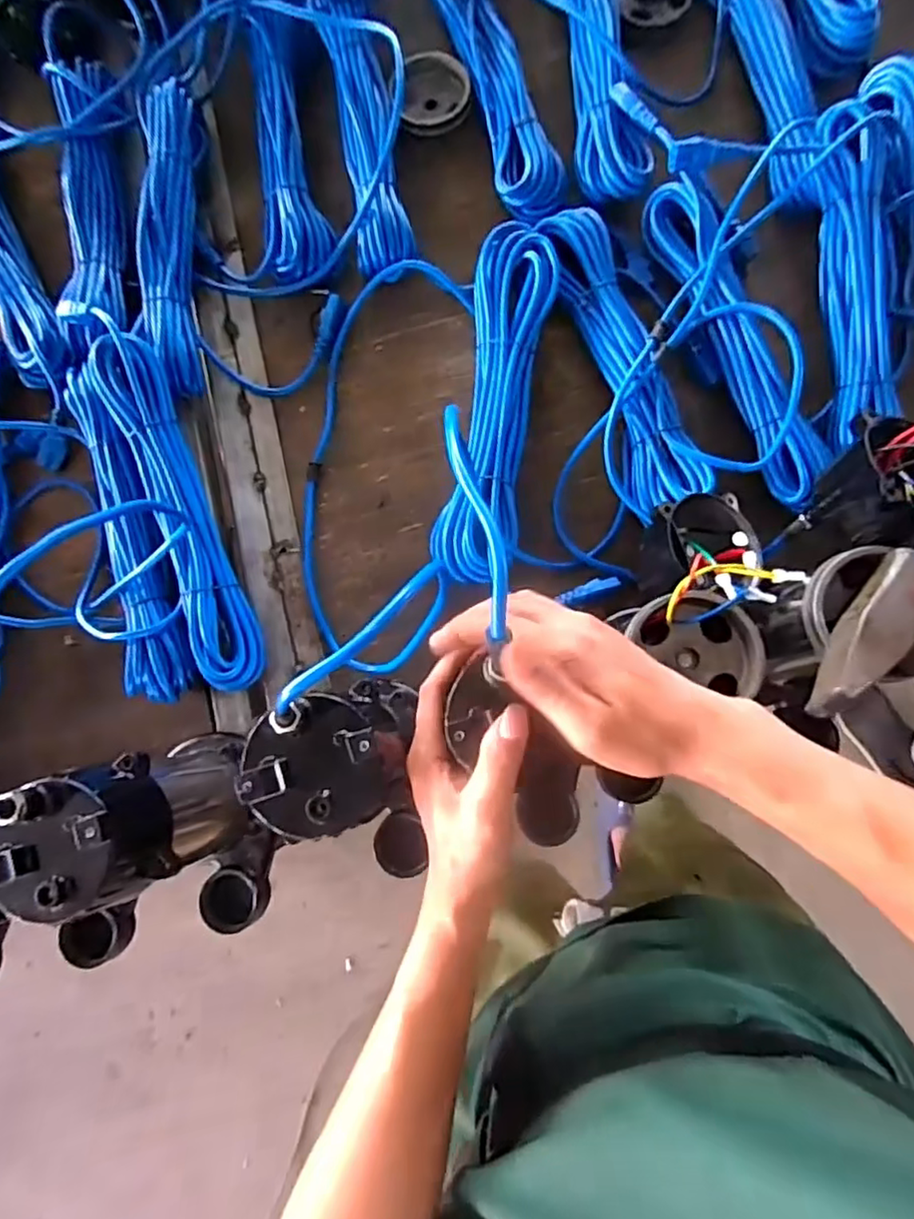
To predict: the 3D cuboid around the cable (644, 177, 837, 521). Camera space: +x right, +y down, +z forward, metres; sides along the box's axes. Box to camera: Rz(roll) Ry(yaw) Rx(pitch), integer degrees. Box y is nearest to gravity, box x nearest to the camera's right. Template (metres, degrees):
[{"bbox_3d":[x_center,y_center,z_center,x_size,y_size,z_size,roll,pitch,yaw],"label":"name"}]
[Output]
[{"bbox_3d":[0.271,-0.261,0.604,0.064,0.035,0.349,-19,80,1],"label":"cable"}]

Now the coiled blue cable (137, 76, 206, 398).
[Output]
[{"bbox_3d":[-0.302,-0.389,0.665,0.059,0.049,0.347,-4,81,4],"label":"coiled blue cable"}]

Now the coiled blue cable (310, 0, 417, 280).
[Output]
[{"bbox_3d":[-0.091,-0.508,0.673,0.078,0.051,0.322,-11,80,2],"label":"coiled blue cable"}]

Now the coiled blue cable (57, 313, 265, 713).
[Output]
[{"bbox_3d":[-0.296,-0.084,0.599,0.126,0.087,0.355,-22,80,1],"label":"coiled blue cable"}]

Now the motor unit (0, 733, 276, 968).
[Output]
[{"bbox_3d":[-0.230,0.187,0.472,0.088,0.224,0.171,-18,80,1],"label":"motor unit"}]

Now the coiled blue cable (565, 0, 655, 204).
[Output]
[{"bbox_3d":[0.147,-0.596,0.650,0.068,0.036,0.346,-6,81,3],"label":"coiled blue cable"}]

